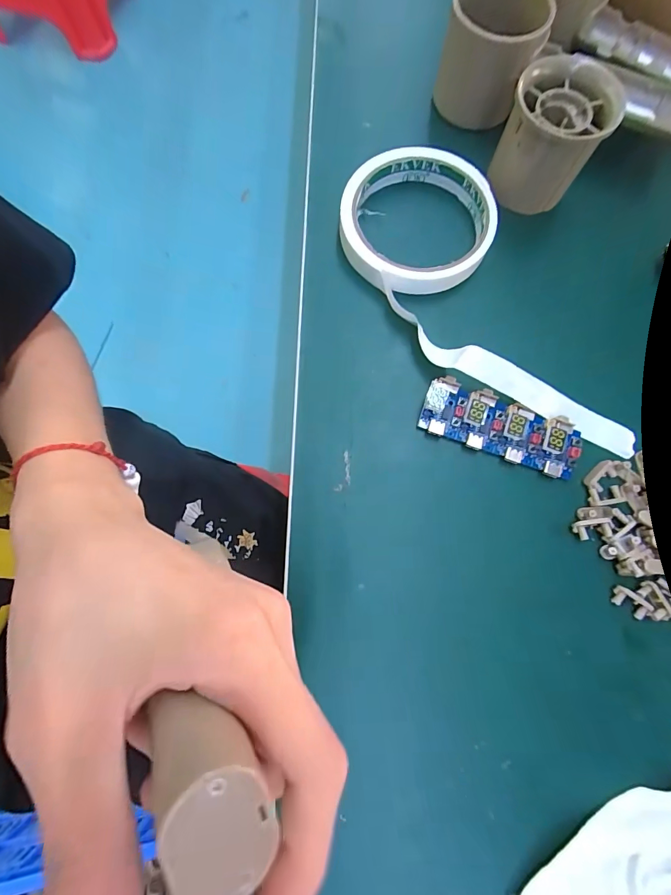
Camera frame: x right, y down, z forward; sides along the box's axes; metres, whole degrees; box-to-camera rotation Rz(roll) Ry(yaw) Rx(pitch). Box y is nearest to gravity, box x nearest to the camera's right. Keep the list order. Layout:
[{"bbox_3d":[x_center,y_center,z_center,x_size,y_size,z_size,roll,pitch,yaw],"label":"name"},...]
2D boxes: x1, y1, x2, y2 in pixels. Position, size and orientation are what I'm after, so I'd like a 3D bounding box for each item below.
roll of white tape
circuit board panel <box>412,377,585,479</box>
[{"bbox_3d":[0.077,-0.079,0.228,0.092,0.023,0.215,-25,77,-7],"label":"roll of white tape"},{"bbox_3d":[0.091,-0.011,0.217,0.086,0.016,0.031,19,76,4],"label":"circuit board panel"}]

